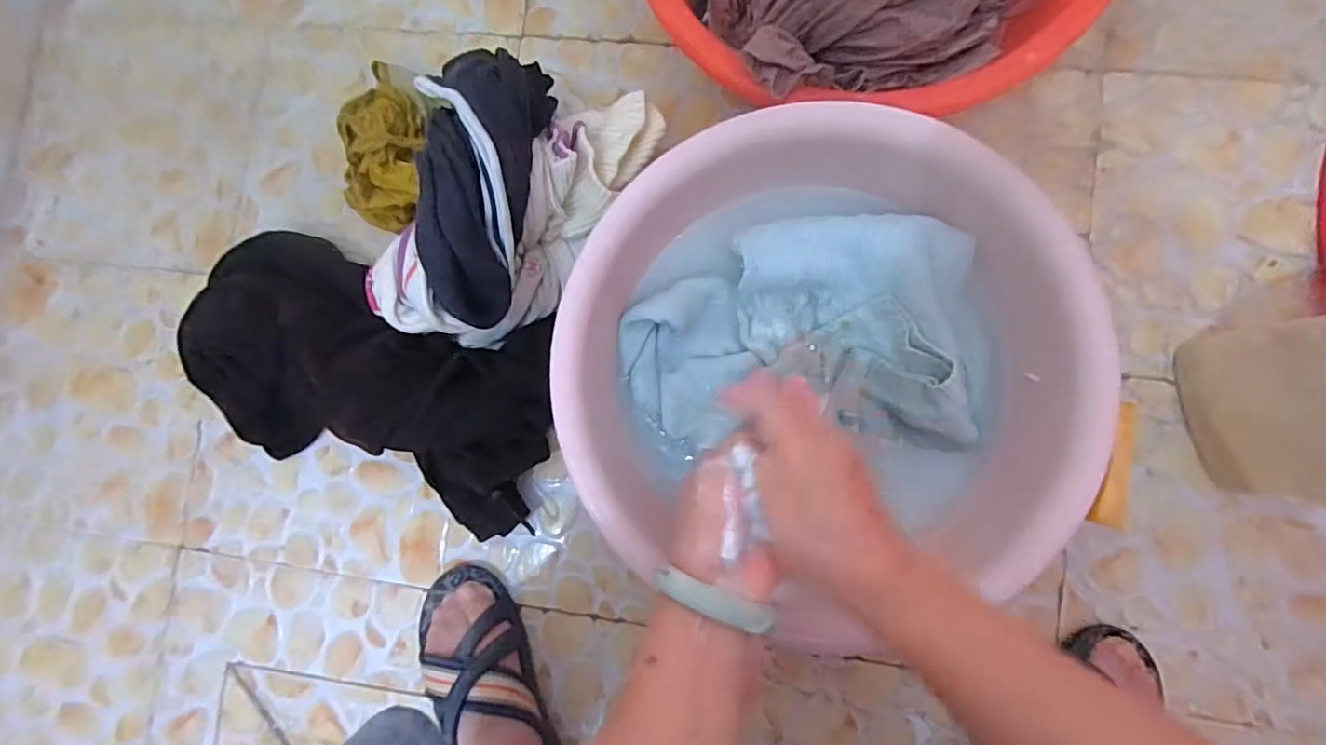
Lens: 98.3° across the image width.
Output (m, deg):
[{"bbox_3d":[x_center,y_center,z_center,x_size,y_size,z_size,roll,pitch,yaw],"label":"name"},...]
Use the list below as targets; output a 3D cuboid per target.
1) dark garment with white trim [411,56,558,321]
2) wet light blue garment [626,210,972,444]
[{"bbox_3d":[-0.155,-0.157,0.467,0.090,0.060,0.222,11,86,5],"label":"dark garment with white trim"},{"bbox_3d":[0.107,-0.033,0.476,0.280,0.049,0.176,0,87,6],"label":"wet light blue garment"}]

